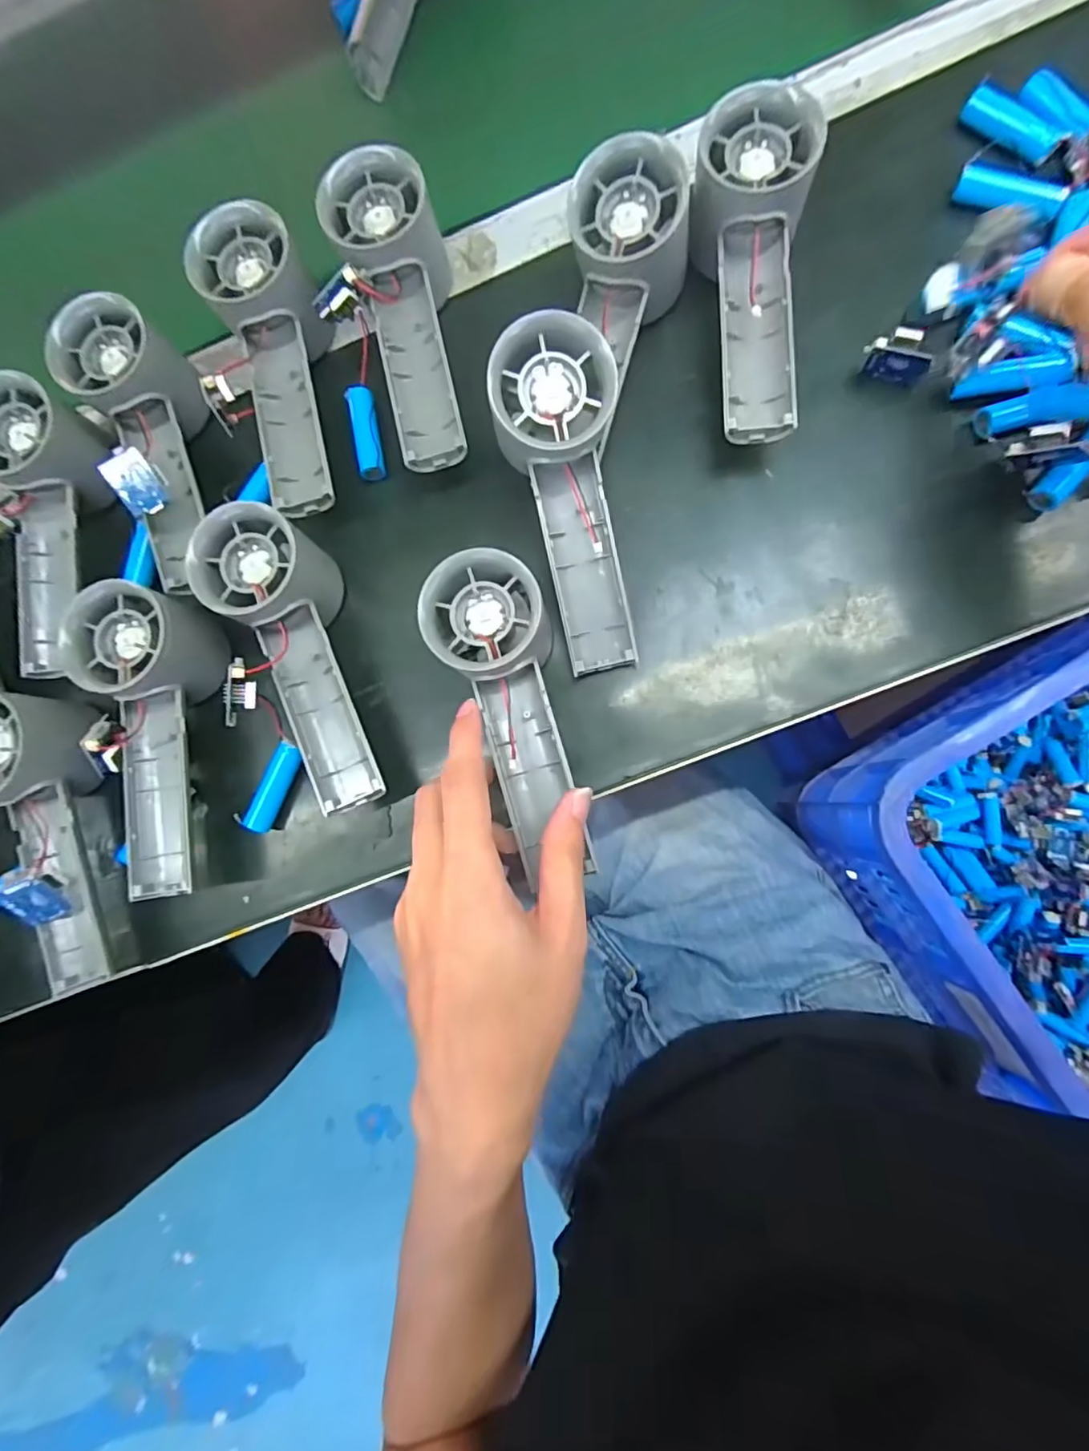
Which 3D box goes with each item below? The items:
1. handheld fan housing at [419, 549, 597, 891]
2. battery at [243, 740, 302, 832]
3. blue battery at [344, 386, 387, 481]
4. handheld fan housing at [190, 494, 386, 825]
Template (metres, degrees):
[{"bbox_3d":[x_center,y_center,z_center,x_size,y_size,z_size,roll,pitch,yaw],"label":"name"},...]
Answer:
[{"bbox_3d":[-0.015,-0.006,0.291,0.054,0.040,0.152,-14,97,5],"label":"handheld fan housing"},{"bbox_3d":[-0.147,0.034,0.320,0.012,0.016,0.050,25,87,9],"label":"battery"},{"bbox_3d":[-0.102,-0.167,0.336,0.016,0.012,0.051,-11,82,6],"label":"blue battery"},{"bbox_3d":[-0.128,-0.030,0.305,0.054,0.060,0.151,-17,81,5],"label":"handheld fan housing"}]

